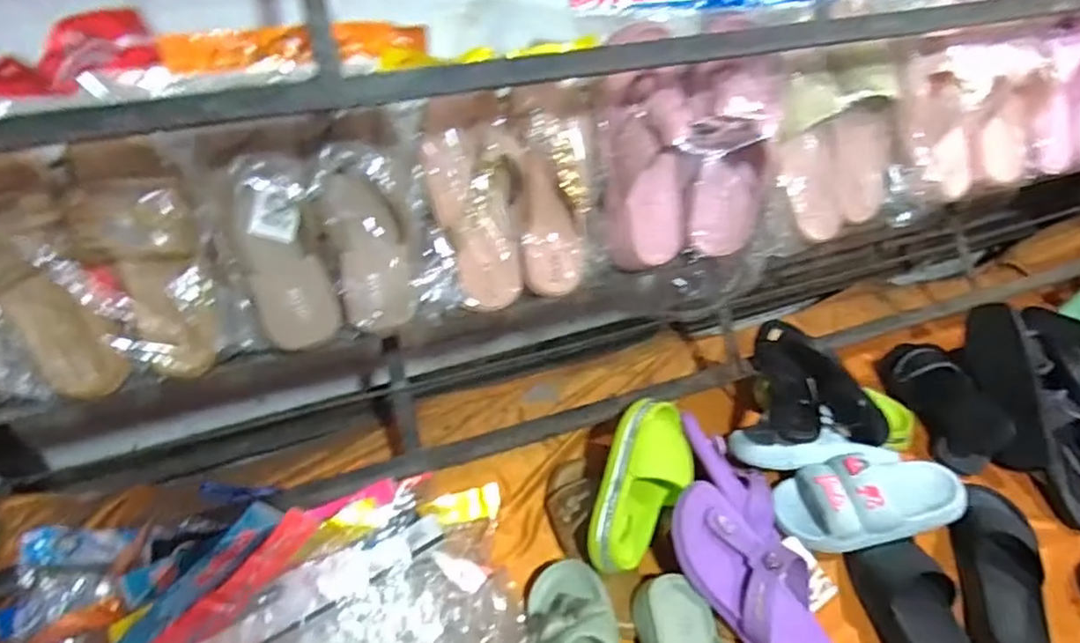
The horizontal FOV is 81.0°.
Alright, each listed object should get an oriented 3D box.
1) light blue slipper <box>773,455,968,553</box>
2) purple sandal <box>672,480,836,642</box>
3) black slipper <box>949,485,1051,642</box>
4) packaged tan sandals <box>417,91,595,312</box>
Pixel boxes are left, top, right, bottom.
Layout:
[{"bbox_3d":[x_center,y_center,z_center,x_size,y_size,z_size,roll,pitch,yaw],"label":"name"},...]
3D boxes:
[{"bbox_3d":[0.443,0.233,0.840,0.231,0.089,0.106,-5,43,-7],"label":"light blue slipper"},{"bbox_3d":[0.257,0.313,0.746,0.107,0.049,0.259,-28,71,-29],"label":"purple sandal"},{"bbox_3d":[0.591,0.316,0.813,0.089,0.064,0.256,15,44,14],"label":"black slipper"},{"bbox_3d":[-0.028,-0.128,0.651,0.181,0.226,0.045,0,9,-18],"label":"packaged tan sandals"}]

